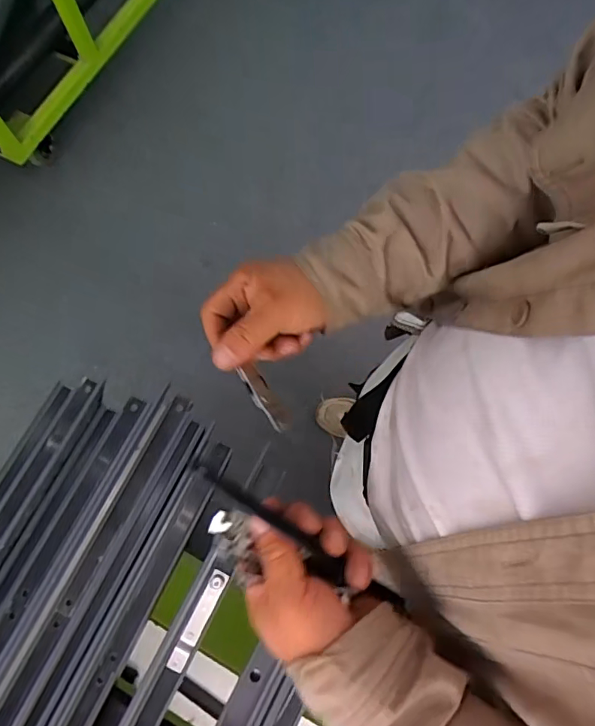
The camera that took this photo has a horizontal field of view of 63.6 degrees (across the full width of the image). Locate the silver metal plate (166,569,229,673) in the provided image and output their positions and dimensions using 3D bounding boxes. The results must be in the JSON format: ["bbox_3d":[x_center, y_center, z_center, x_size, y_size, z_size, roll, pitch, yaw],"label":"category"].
[{"bbox_3d":[-0.088,0.228,0.427,0.015,0.006,0.087,26,76,7],"label":"silver metal plate"}]

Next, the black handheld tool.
[{"bbox_3d":[0.006,0.125,0.324,0.193,0.018,0.018,41,76,-18],"label":"black handheld tool"}]

